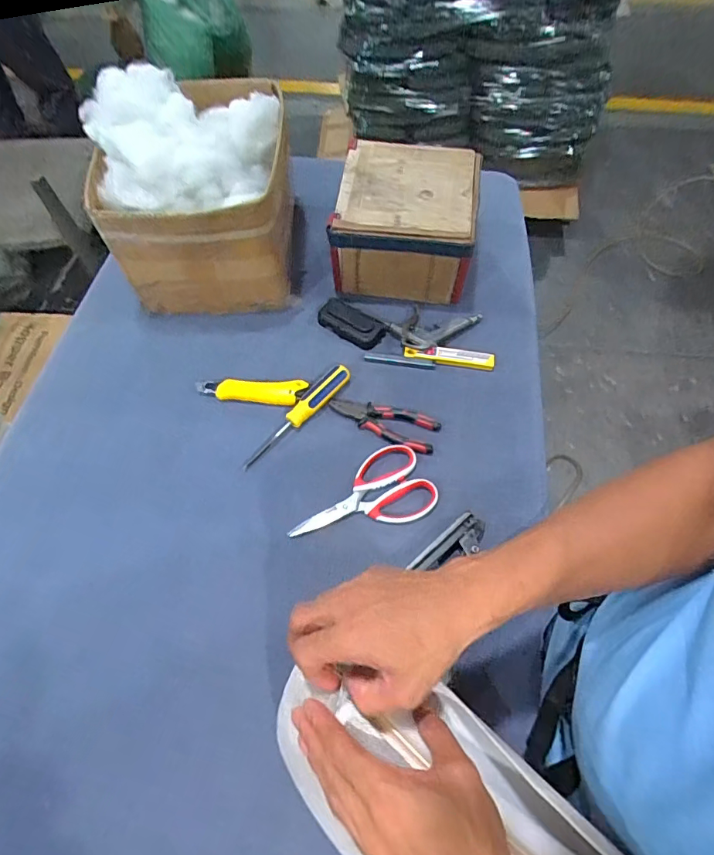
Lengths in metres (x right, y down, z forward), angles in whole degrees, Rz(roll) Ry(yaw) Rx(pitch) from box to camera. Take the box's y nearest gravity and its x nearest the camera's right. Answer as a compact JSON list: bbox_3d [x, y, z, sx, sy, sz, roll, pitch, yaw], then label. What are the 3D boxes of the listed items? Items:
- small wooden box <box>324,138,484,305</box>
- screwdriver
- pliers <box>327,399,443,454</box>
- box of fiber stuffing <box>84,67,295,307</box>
[{"bbox_3d":[0.079,-0.326,0.752,0.208,0.140,0.208,8,62,7],"label":"small wooden box"},{"bbox_3d":[-0.082,-0.017,0.651,0.038,0.027,0.191,33,68,19],"label":"screwdriver"},{"bbox_3d":[0.036,-0.011,0.646,0.152,0.012,0.055,18,64,12],"label":"pliers"},{"bbox_3d":[-0.233,-0.354,0.713,0.262,0.253,0.268,-1,61,2],"label":"box of fiber stuffing"}]

